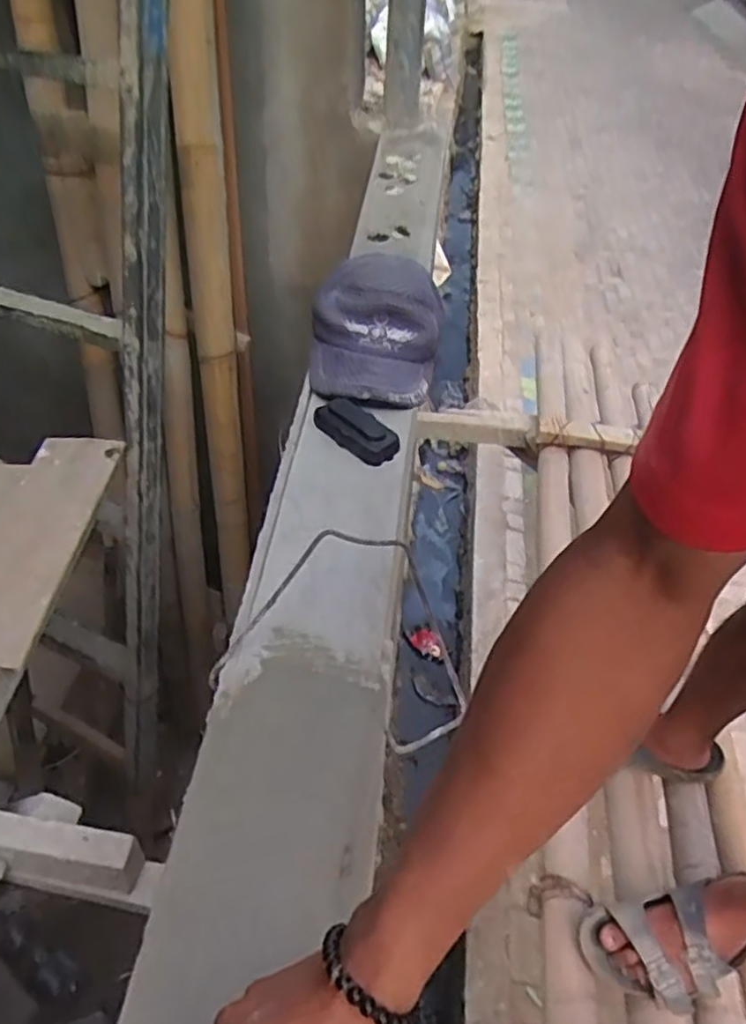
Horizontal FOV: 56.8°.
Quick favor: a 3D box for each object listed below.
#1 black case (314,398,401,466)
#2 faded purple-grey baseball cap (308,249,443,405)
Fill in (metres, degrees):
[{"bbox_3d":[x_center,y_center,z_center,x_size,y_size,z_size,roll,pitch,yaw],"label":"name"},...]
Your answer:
[{"bbox_3d":[-0.019,-0.096,0.804,0.108,0.030,0.047,33,55,26],"label":"black case"},{"bbox_3d":[0.004,-0.239,0.885,0.161,0.101,0.217,10,48,7],"label":"faded purple-grey baseball cap"}]

